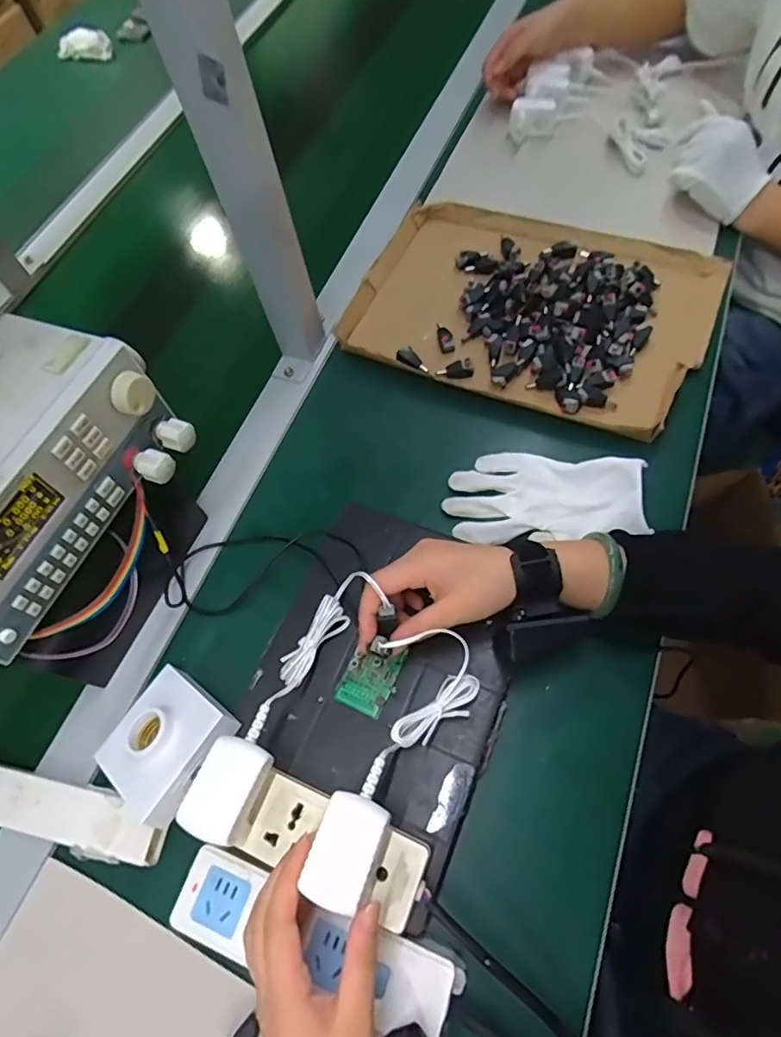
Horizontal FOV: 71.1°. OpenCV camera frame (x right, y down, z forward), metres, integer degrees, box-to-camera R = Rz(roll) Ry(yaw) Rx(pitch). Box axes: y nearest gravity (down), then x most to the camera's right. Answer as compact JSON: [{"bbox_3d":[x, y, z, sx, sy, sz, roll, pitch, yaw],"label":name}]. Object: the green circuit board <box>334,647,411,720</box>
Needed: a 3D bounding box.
[{"bbox_3d":[-0.016,0.125,0.435,0.039,0.013,0.055,23,69,12],"label":"green circuit board"}]

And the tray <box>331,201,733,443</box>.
[{"bbox_3d":[0.158,-0.246,0.618,0.392,0.045,0.279,23,69,16],"label":"tray"}]

